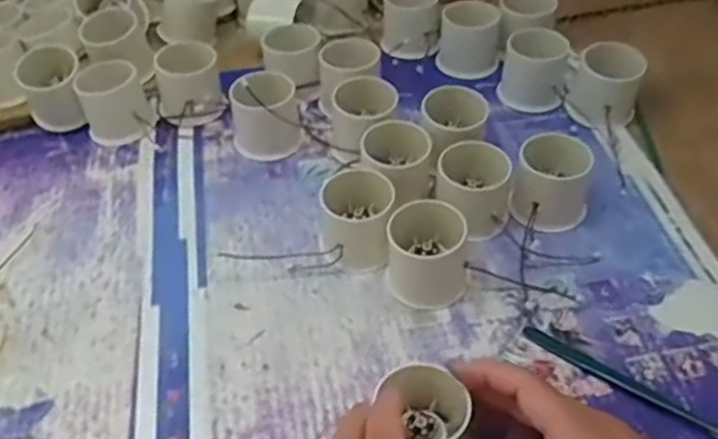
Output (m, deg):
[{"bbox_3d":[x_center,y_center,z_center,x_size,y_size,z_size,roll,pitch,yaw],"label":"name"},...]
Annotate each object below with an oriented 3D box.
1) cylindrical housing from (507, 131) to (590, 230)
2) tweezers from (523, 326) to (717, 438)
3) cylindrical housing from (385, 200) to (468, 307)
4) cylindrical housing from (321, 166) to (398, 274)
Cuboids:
[{"bbox_3d":[0.139,-0.027,0.517,0.051,0.048,0.049,-1,45,1],"label":"cylindrical housing"},{"bbox_3d":[0.157,0.096,0.430,0.126,0.007,0.012,29,52,27],"label":"tweezers"},{"bbox_3d":[0.045,0.022,0.478,0.051,0.052,0.048,-1,45,1],"label":"cylindrical housing"},{"bbox_3d":[-0.002,-0.001,0.503,0.050,0.051,0.055,-1,45,1],"label":"cylindrical housing"}]

